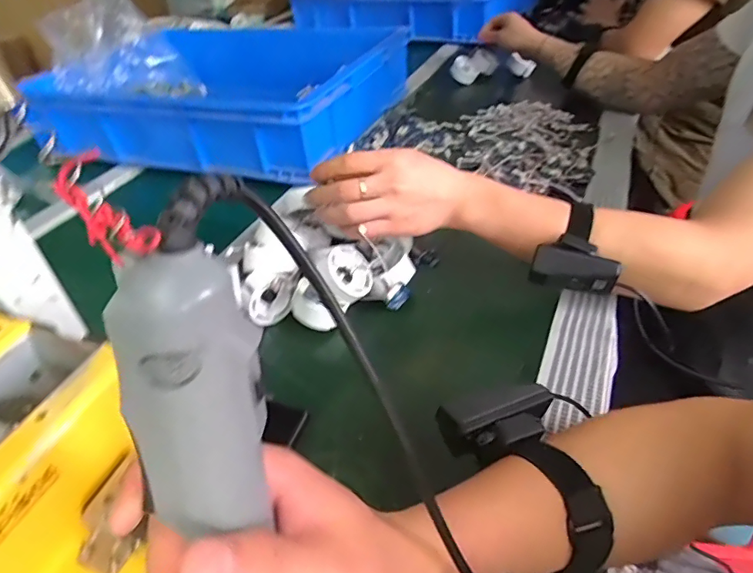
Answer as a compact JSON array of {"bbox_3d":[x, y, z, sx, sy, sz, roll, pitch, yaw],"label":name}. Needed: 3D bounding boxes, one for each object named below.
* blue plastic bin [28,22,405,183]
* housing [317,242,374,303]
[{"bbox_3d":[-0.257,-0.385,0.931,0.572,0.124,0.506,10,42,18],"label":"blue plastic bin"},{"bbox_3d":[-0.032,-0.011,0.495,0.028,0.053,0.051,-32,11,45],"label":"housing"}]

